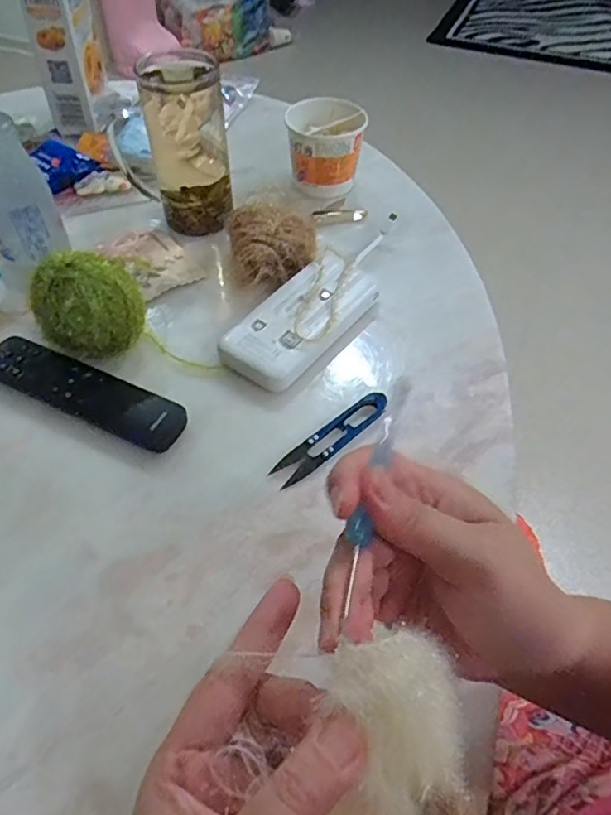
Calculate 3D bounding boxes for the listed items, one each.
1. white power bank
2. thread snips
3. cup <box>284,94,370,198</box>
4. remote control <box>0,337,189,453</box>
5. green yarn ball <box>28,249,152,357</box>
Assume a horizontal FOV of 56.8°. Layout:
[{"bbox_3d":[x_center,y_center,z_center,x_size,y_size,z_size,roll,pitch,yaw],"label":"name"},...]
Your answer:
[{"bbox_3d":[0.002,-0.075,0.461,0.072,0.022,0.147,32,58,23],"label":"white power bank"},{"bbox_3d":[0.019,0.020,0.395,0.098,0.010,0.023,-34,59,-24],"label":"thread snips"},{"bbox_3d":[0.021,-0.268,0.585,0.078,0.071,0.067,2,51,1],"label":"cup"},{"bbox_3d":[-0.166,-0.013,0.419,0.170,0.011,0.040,22,54,16],"label":"remote control"},{"bbox_3d":[-0.162,-0.071,0.428,0.064,0.071,0.064,0,51,0],"label":"green yarn ball"}]

